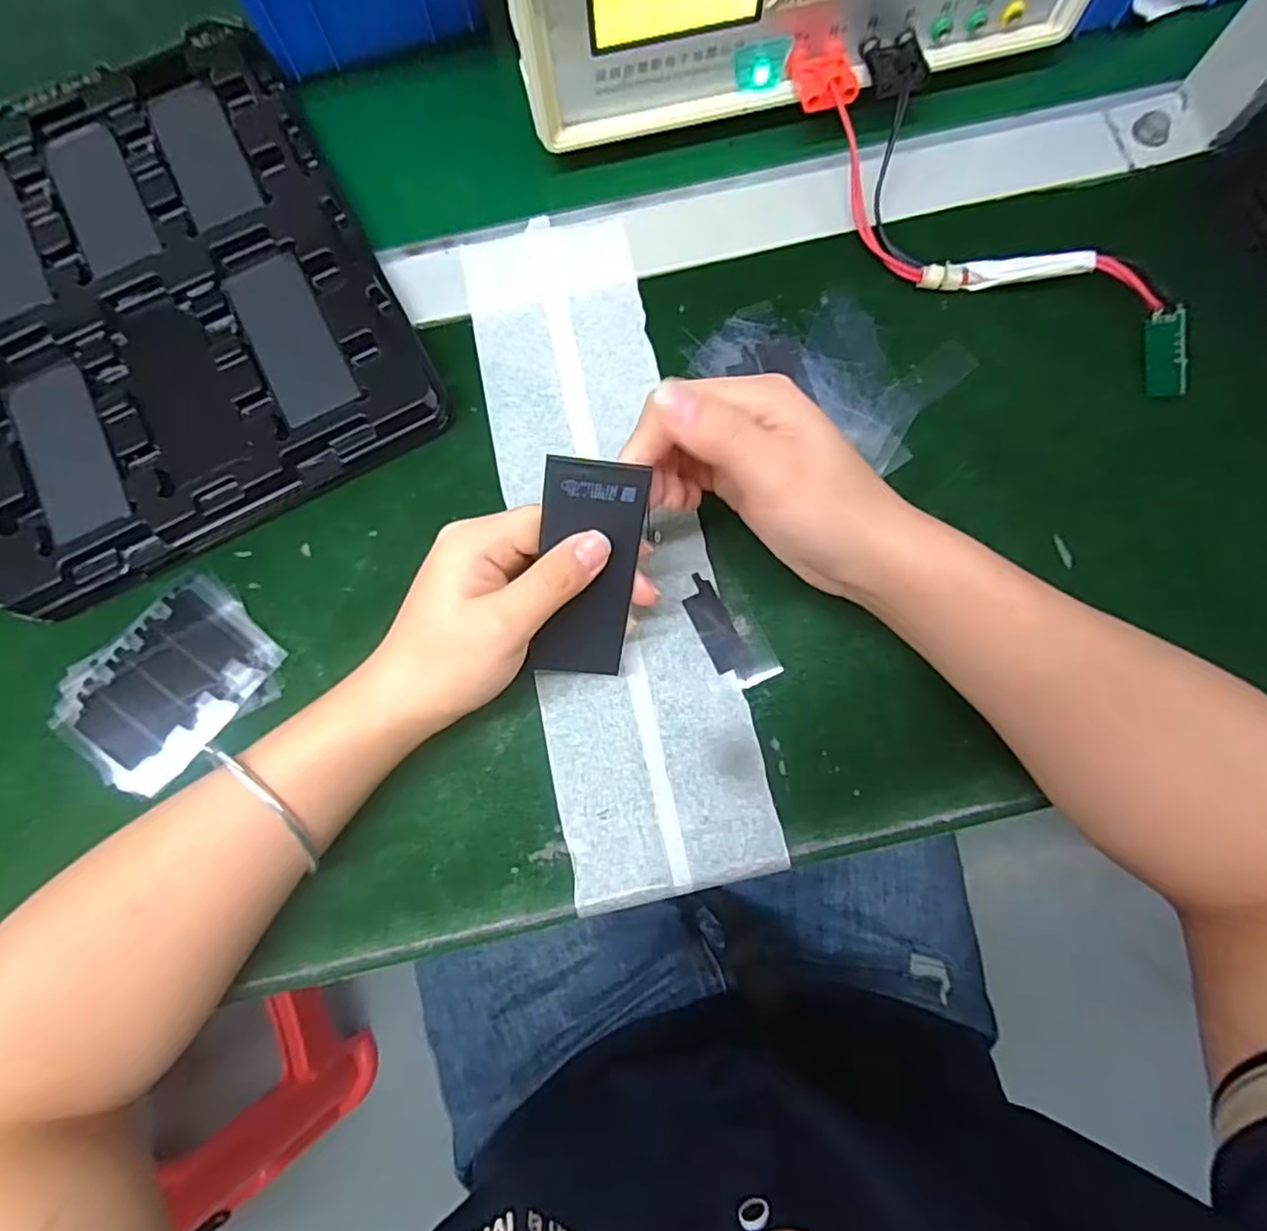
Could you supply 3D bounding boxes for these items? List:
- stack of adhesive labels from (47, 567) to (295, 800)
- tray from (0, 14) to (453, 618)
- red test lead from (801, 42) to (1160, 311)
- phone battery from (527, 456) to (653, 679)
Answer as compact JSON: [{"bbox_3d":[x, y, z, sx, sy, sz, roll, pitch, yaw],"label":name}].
[{"bbox_3d":[-0.217,0.033,0.305,0.095,0.008,0.071,-42,81,-7],"label":"stack of adhesive labels"},{"bbox_3d":[-0.246,-0.163,0.332,0.220,0.025,0.269,-28,79,-4],"label":"tray"},{"bbox_3d":[0.155,-0.202,0.323,0.211,0.034,0.057,43,83,9],"label":"red test lead"},{"bbox_3d":[-0.018,-0.015,0.261,0.038,0.005,0.094,5,123,-8],"label":"phone battery"}]

